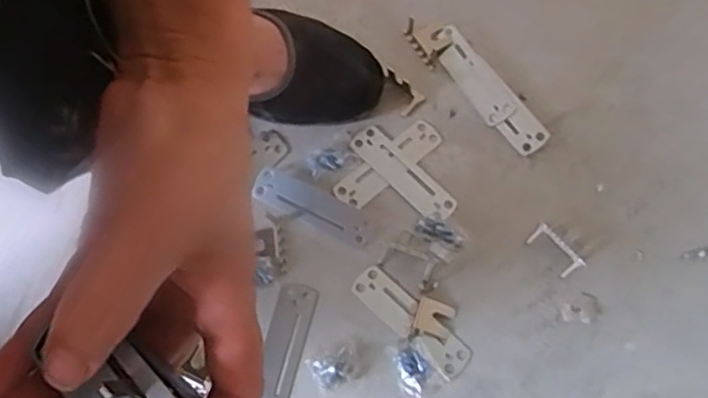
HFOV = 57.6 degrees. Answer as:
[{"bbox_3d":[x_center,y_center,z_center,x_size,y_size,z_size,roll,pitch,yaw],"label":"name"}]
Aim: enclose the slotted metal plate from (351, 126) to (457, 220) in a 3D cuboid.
[{"bbox_3d":[0.037,-0.020,0.498,0.027,0.004,0.094,-43,75,-15],"label":"slotted metal plate"}]

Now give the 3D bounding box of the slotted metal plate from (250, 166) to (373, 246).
[{"bbox_3d":[-0.030,0.006,0.483,0.095,0.010,0.026,24,70,9],"label":"slotted metal plate"}]

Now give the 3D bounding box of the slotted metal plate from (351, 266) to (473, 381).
[{"bbox_3d":[0.040,0.086,0.456,0.096,0.006,0.027,42,74,15],"label":"slotted metal plate"}]

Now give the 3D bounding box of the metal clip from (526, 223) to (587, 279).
[{"bbox_3d":[0.148,0.037,0.471,0.008,0.025,0.042,-29,69,-27],"label":"metal clip"}]

